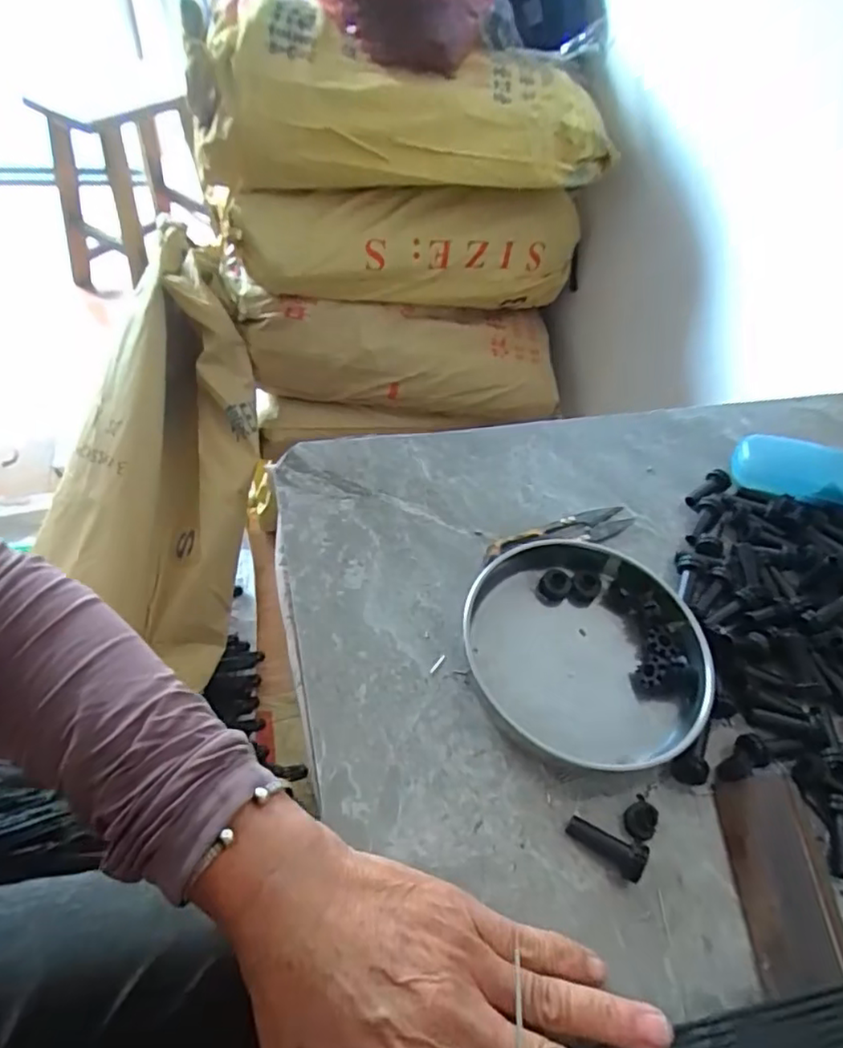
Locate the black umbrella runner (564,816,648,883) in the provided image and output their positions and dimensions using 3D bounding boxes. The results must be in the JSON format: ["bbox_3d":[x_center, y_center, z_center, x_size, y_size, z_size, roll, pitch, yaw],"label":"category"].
[{"bbox_3d":[0.090,0.157,0.303,0.039,0.015,0.012,21,49,32],"label":"black umbrella runner"}]

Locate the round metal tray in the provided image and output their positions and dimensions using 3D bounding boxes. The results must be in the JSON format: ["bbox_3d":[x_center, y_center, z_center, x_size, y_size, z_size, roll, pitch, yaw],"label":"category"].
[{"bbox_3d":[0.098,0.072,0.365,0.137,0.022,0.140,4,51,-5],"label":"round metal tray"}]

